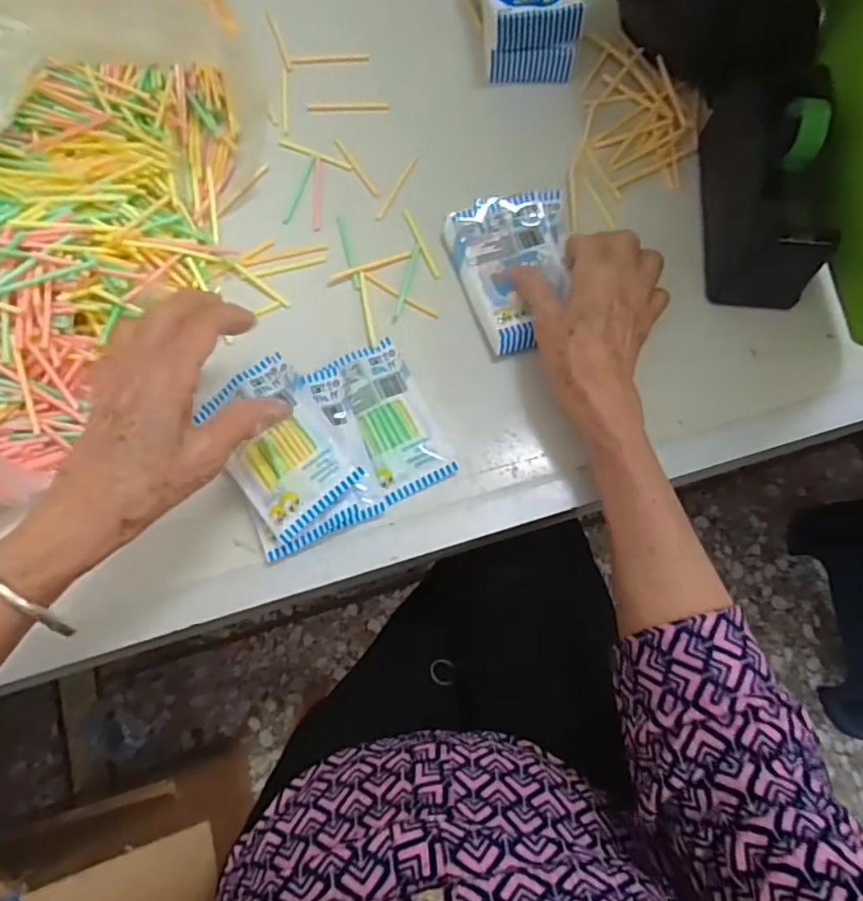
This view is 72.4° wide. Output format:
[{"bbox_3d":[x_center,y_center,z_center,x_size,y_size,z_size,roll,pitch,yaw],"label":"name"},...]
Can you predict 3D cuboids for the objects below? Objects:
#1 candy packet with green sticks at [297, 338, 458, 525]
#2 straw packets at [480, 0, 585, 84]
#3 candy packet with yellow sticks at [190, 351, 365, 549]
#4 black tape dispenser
[{"bbox_3d":[-0.038,-0.016,0.386,0.074,0.012,0.102,-25,76,-8],"label":"candy packet with green sticks"},{"bbox_3d":[0.073,-0.358,0.467,0.072,0.045,0.113,-2,74,-2],"label":"straw packets"},{"bbox_3d":[-0.095,-0.005,0.364,0.065,0.015,0.104,-34,78,-10],"label":"candy packet with yellow sticks"},{"bbox_3d":[0.229,-0.180,0.403,0.057,0.075,0.146,4,74,0],"label":"black tape dispenser"}]

